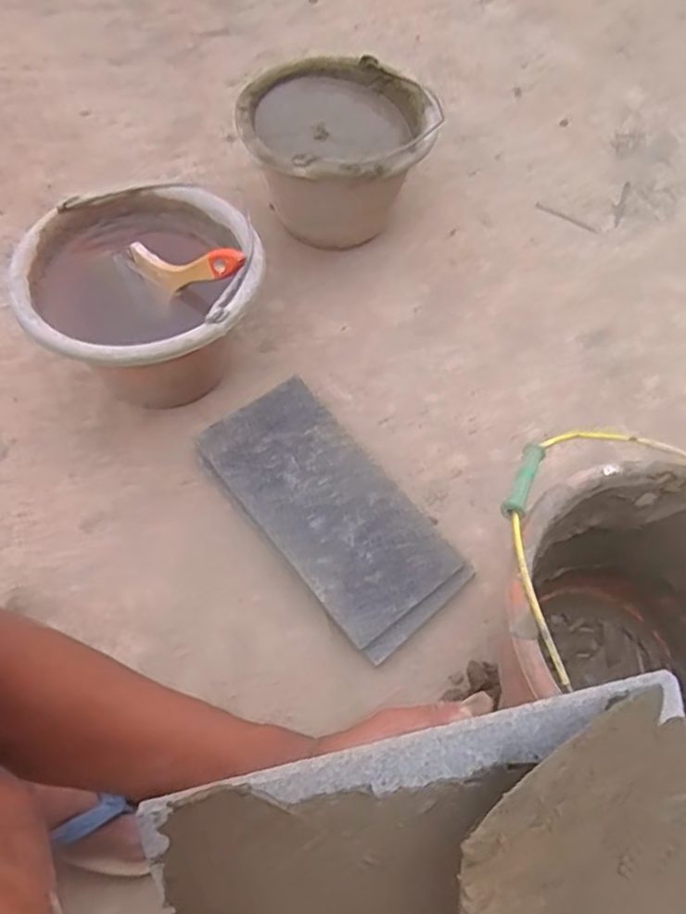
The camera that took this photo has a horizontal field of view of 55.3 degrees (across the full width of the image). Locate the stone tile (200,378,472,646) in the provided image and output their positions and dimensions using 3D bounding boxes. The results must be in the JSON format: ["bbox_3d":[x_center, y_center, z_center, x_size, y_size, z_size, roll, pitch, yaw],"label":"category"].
[{"bbox_3d":[-0.020,0.047,0.721,0.144,0.008,0.298,-34,68,-19],"label":"stone tile"}]

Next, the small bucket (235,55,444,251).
[{"bbox_3d":[-0.014,-0.418,0.905,0.248,0.177,0.240,3,66,-7],"label":"small bucket"}]

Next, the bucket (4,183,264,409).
[{"bbox_3d":[-0.219,-0.162,0.748,0.242,0.171,0.225,2,60,-3],"label":"bucket"}]

